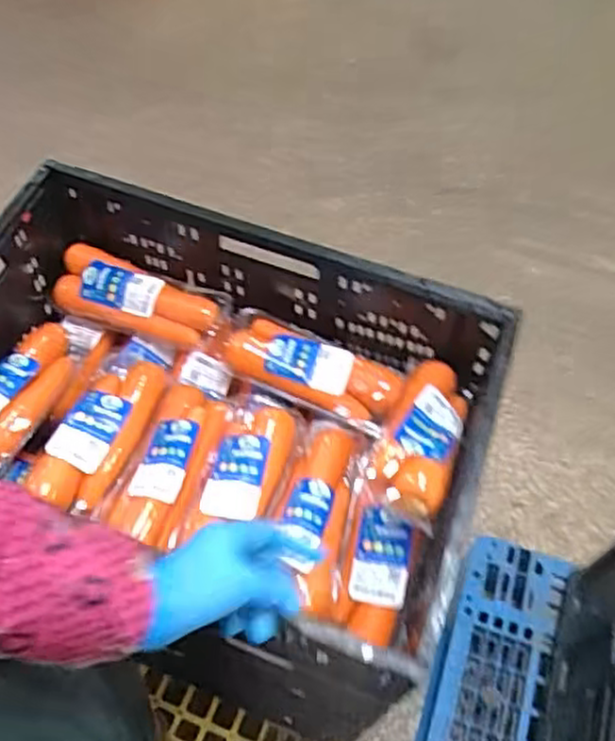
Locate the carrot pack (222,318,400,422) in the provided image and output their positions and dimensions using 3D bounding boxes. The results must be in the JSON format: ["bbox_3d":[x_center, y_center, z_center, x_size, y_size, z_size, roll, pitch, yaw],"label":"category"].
[{"bbox_3d":[0.007,-0.010,0.904,0.223,0.045,0.092,20,59,10],"label":"carrot pack"}]

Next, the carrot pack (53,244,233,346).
[{"bbox_3d":[-0.217,-0.097,0.965,0.228,0.057,0.090,16,59,8],"label":"carrot pack"}]

